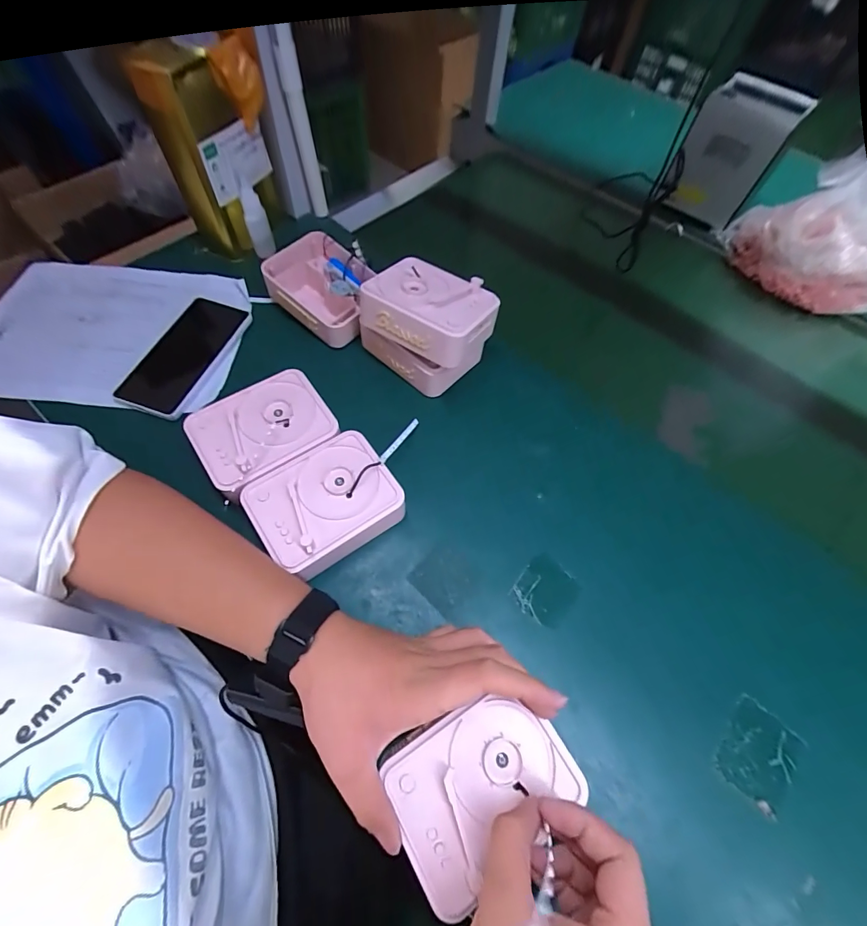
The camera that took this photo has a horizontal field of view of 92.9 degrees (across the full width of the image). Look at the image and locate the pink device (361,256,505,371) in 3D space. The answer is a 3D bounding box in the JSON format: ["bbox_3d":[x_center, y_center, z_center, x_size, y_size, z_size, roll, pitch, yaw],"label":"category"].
[{"bbox_3d":[-0.003,-0.164,0.434,0.123,0.049,0.103,34,64,15],"label":"pink device"}]

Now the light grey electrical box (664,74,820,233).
[{"bbox_3d":[0.450,-0.471,0.629,0.120,0.159,0.068,35,65,15],"label":"light grey electrical box"}]

